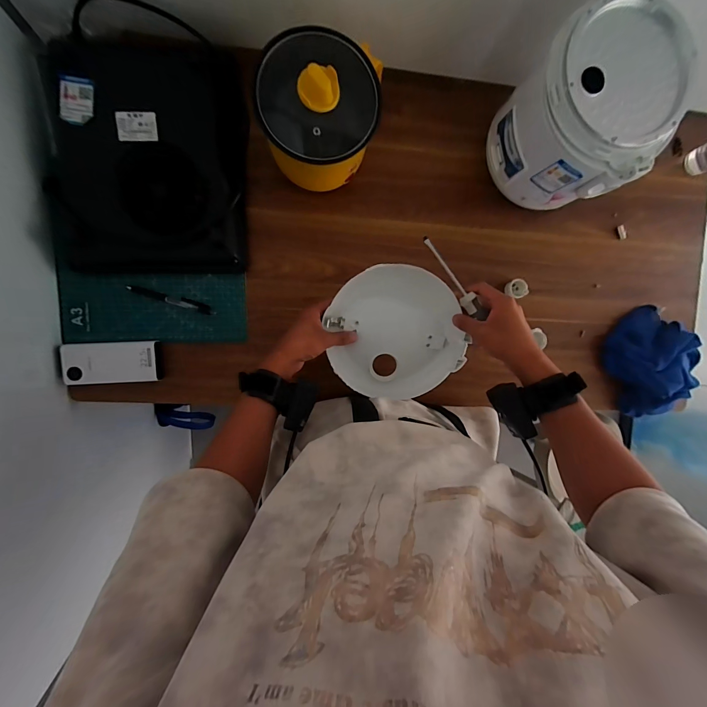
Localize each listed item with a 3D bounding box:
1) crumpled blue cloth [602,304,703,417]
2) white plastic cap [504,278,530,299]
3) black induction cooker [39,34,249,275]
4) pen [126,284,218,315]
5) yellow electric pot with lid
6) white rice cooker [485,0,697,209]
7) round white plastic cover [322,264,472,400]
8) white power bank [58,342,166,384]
[{"bbox_3d":[0.594,0.014,0.634,0.171,0.054,0.199,-23,95,-6],"label":"crumpled blue cloth"},{"bbox_3d":[0.308,-0.122,0.613,0.039,0.033,0.036,0,93,-7],"label":"white plastic cap"},{"bbox_3d":[-0.321,-0.297,0.507,0.289,0.064,0.328,1,93,-7],"label":"black induction cooker"},{"bbox_3d":[-0.306,-0.092,0.549,0.139,0.009,0.017,17,91,-8],"label":"pen"},{"bbox_3d":[-0.044,-0.352,0.486,0.183,0.157,0.156,-9,94,-7],"label":"yellow electric pot with lid"},{"bbox_3d":[0.346,-0.356,0.495,0.206,0.162,0.202,0,93,-7],"label":"white rice cooker"},{"bbox_3d":[0.071,-0.024,0.505,0.216,0.050,0.216,-1,113,-1],"label":"round white plastic cover"},{"bbox_3d":[-0.400,0.015,0.533,0.150,0.025,0.067,-2,93,-7],"label":"white power bank"}]

